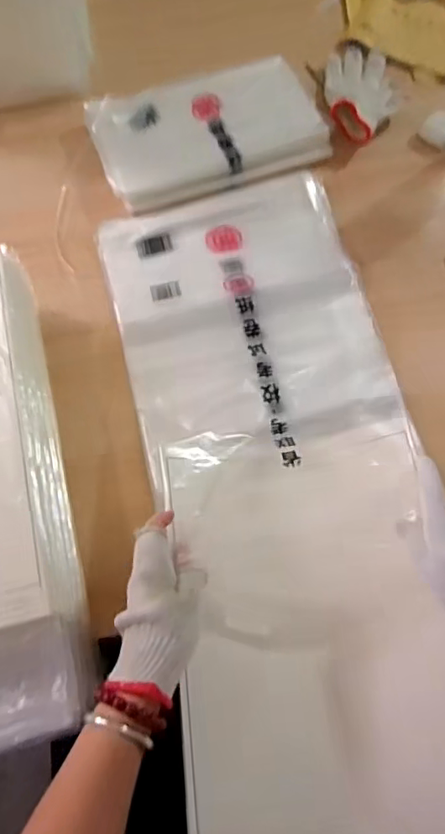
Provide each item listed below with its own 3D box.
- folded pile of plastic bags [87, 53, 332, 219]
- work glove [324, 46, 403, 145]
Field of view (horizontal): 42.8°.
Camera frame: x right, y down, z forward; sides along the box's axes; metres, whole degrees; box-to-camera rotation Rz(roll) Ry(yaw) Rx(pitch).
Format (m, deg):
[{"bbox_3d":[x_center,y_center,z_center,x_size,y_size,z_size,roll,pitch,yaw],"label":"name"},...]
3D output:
[{"bbox_3d":[-0.019,-0.393,0.775,0.300,0.030,0.202,-14,67,-5],"label":"folded pile of plastic bags"},{"bbox_3d":[0.197,-0.468,0.799,0.102,0.036,0.198,0,67,1],"label":"work glove"}]

